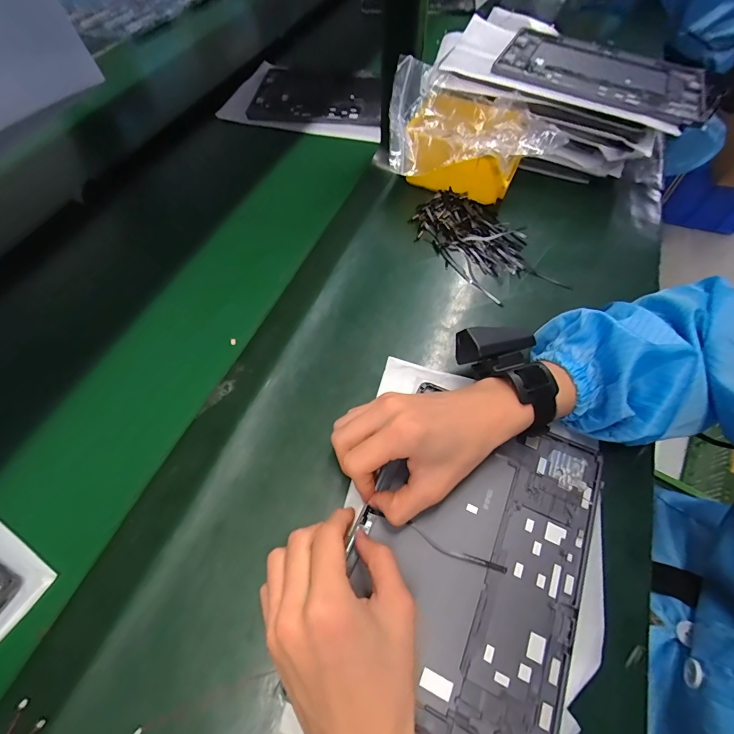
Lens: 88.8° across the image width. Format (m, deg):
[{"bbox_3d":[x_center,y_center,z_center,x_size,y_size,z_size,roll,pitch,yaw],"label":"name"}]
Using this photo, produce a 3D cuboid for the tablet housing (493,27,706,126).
[{"bbox_3d":[0.318,-0.401,0.509,0.272,0.011,0.203,17,59,4],"label":"tablet housing"}]

